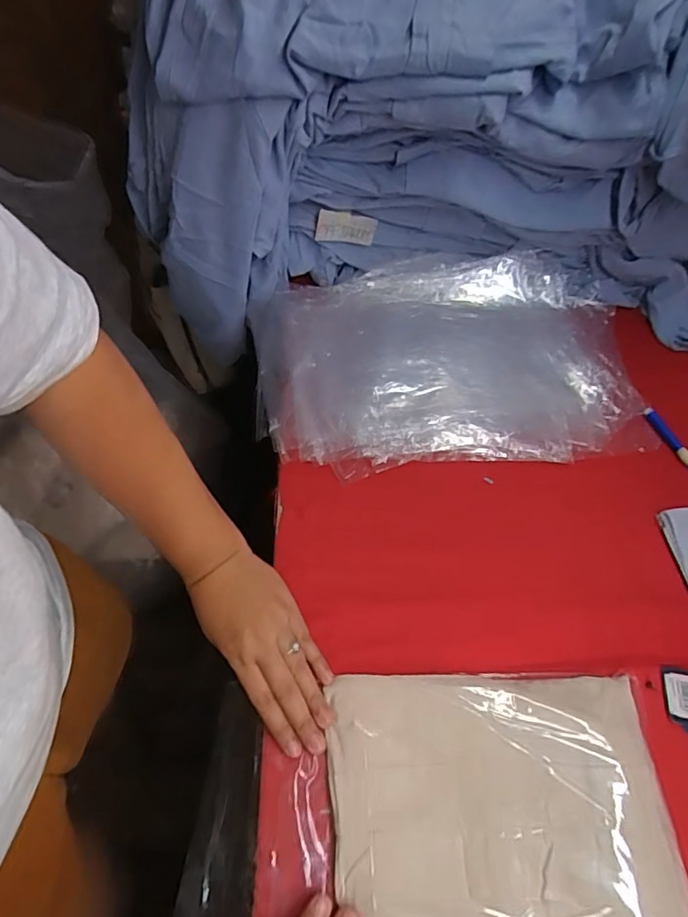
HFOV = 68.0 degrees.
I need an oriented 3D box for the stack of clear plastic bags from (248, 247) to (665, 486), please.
[{"bbox_3d":[0.122,-0.121,0.610,0.447,0.031,0.287,-5,60,-7],"label":"stack of clear plastic bags"}]

